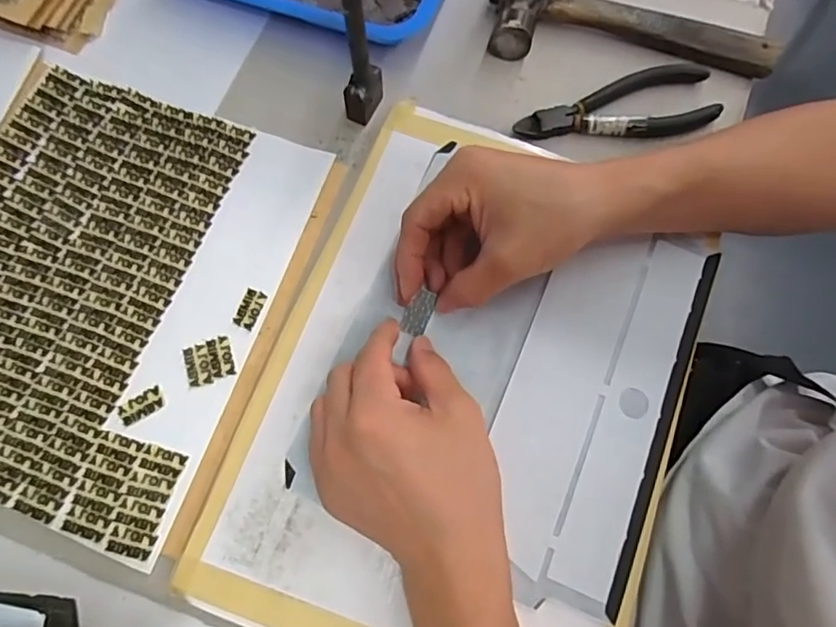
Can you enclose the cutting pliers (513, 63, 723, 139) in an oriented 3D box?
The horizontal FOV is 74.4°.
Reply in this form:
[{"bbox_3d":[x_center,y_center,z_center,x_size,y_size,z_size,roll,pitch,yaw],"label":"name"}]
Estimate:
[{"bbox_3d":[0.145,-0.150,0.407,0.147,0.017,0.051,-9,73,-4],"label":"cutting pliers"}]

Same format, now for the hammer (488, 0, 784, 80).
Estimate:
[{"bbox_3d":[0.163,-0.225,0.418,0.214,0.027,0.076,9,72,2],"label":"hammer"}]

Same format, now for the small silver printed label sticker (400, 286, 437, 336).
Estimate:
[{"bbox_3d":[0.000,-0.001,0.346,0.016,0.004,0.029,24,96,8],"label":"small silver printed label sticker"}]

